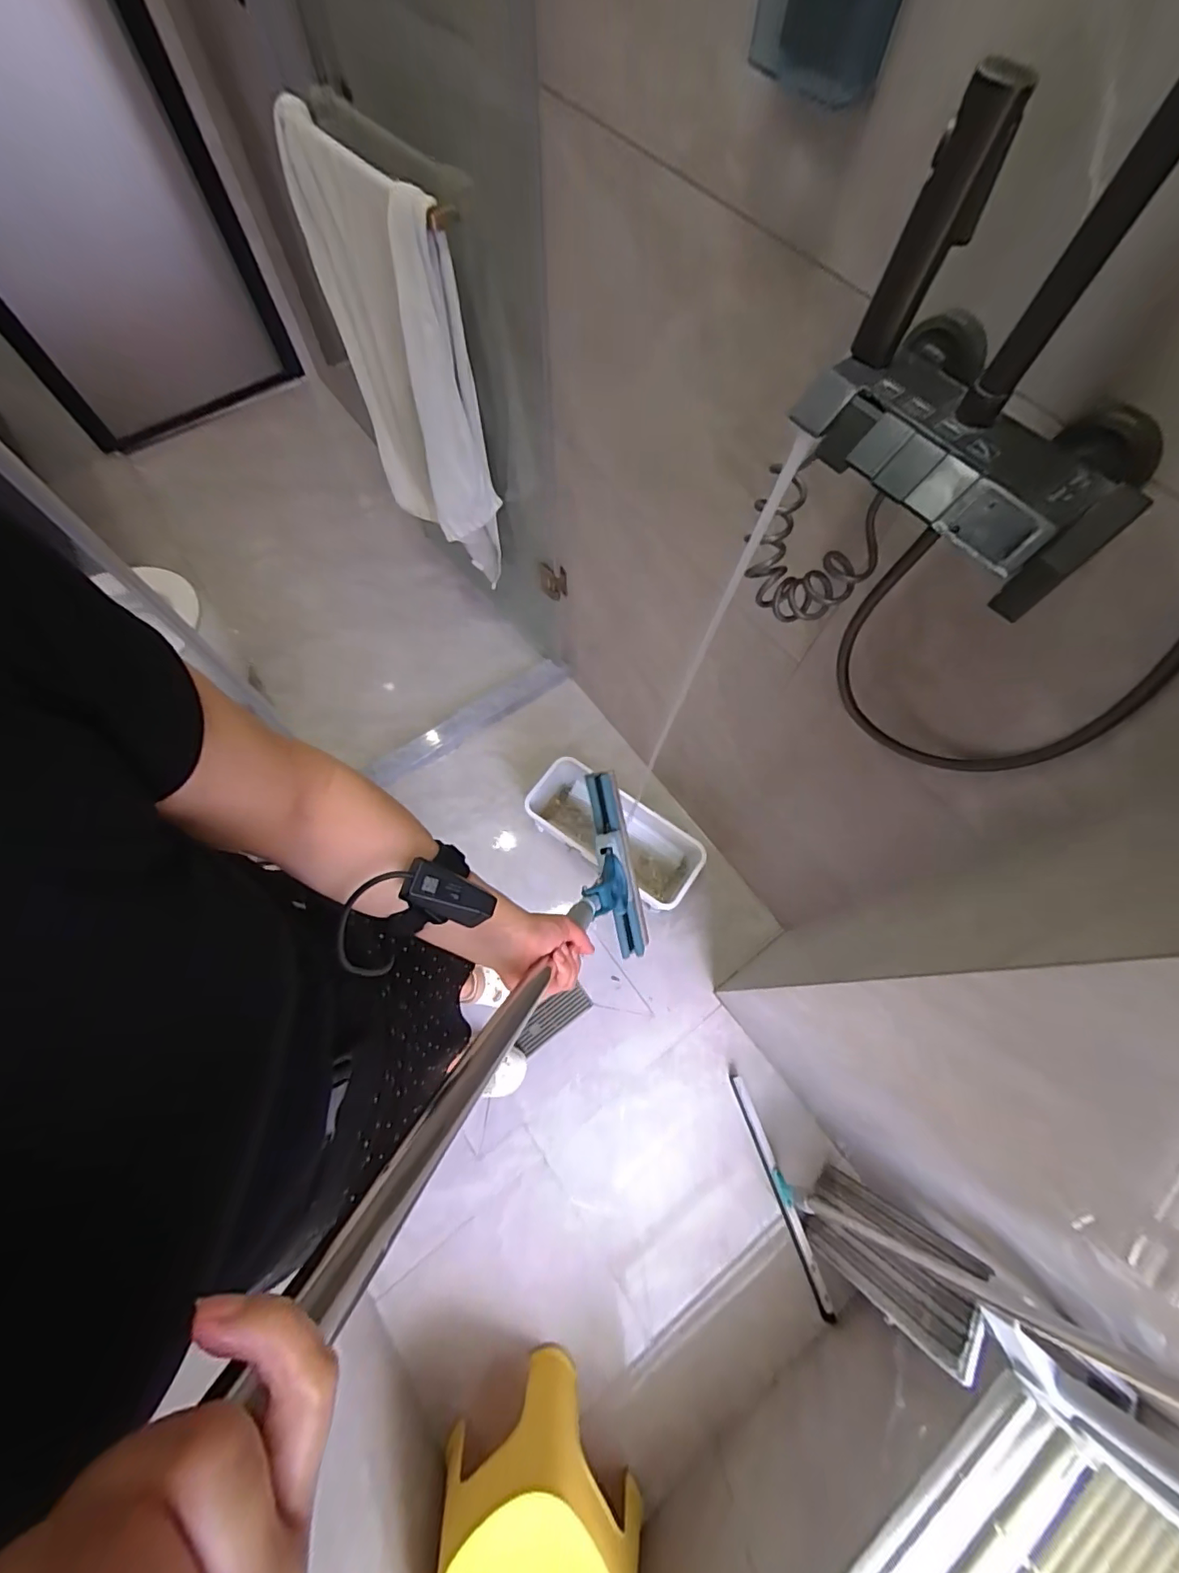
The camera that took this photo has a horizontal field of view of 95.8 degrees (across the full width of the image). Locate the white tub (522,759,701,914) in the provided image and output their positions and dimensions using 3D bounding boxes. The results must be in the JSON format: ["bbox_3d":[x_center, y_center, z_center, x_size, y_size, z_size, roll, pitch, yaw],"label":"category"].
[{"bbox_3d":[0.064,0.130,1.388,0.449,0.193,0.201,36,72,13],"label":"white tub"}]

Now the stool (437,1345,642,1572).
[{"bbox_3d":[-0.089,1.266,0.904,0.278,0.284,0.311,-31,71,-12],"label":"stool"}]

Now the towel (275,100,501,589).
[{"bbox_3d":[-0.369,-0.798,1.095,0.124,0.705,0.434,-33,72,-13],"label":"towel"}]

